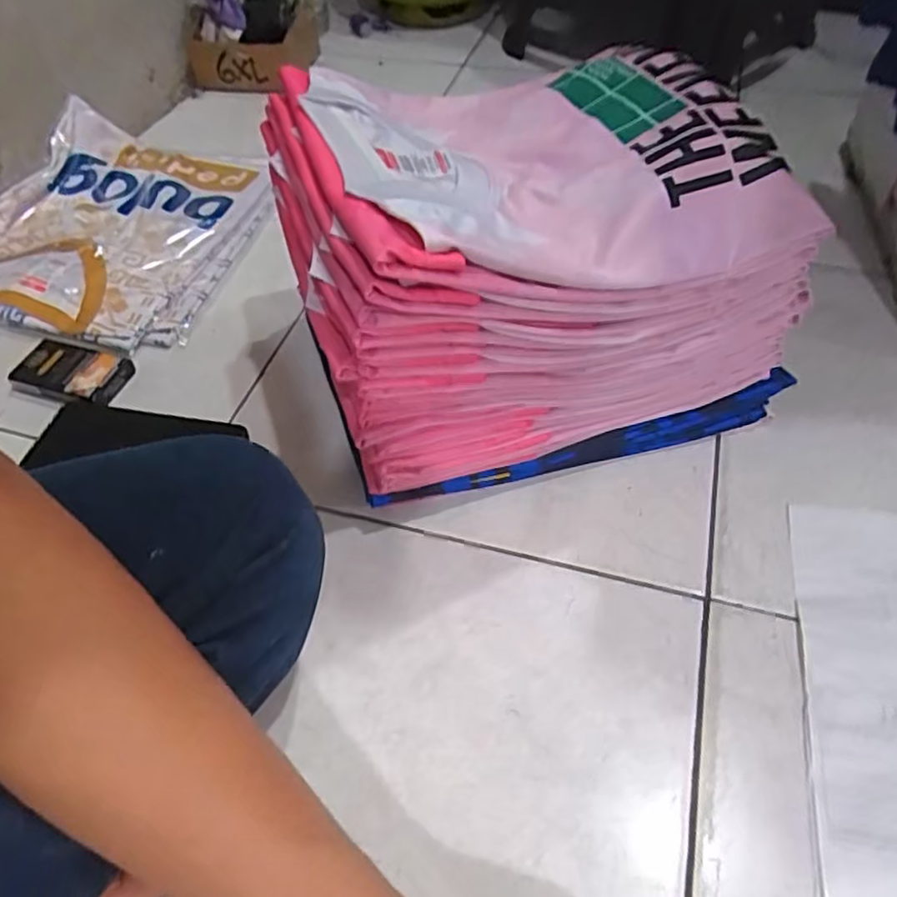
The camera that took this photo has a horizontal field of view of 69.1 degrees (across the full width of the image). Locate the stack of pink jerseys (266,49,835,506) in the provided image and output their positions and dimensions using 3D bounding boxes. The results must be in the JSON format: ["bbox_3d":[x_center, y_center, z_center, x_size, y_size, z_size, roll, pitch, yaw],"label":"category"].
[{"bbox_3d":[0.051,-0.140,0.493,0.316,0.226,0.256,-14,52,-6],"label":"stack of pink jerseys"}]

